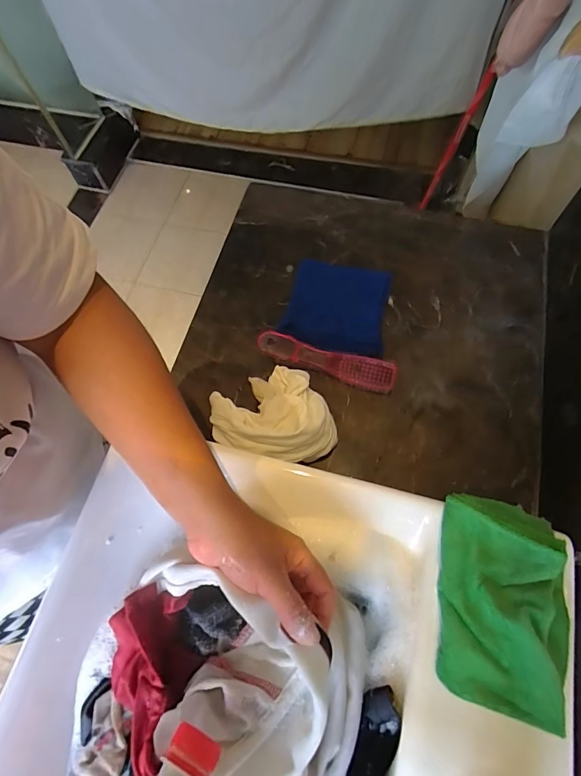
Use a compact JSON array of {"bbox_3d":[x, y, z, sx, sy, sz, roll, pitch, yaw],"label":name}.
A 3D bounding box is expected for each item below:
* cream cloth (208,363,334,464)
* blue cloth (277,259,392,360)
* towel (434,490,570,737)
[{"bbox_3d":[-0.016,0.027,0.484,0.150,0.089,0.125,14,69,9],"label":"cream cloth"},{"bbox_3d":[0.068,-0.117,0.566,0.140,0.025,0.145,9,69,7],"label":"blue cloth"},{"bbox_3d":[0.166,0.164,0.304,0.089,0.033,0.148,10,69,7],"label":"towel"}]

